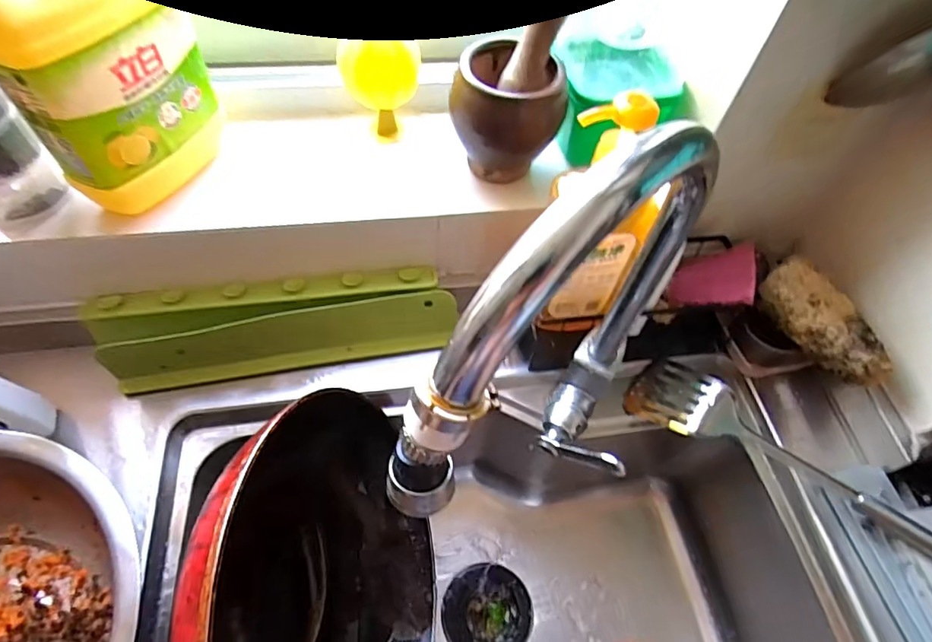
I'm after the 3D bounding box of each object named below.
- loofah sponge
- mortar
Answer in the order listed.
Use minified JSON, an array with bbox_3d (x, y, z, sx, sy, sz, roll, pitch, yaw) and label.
[{"bbox_3d":[0.363,0.001,0.526,0.047,0.046,0.140,-18,60,-16],"label":"loofah sponge"},{"bbox_3d":[0.039,-0.190,0.495,0.095,0.113,0.082,23,58,10],"label":"mortar"}]

